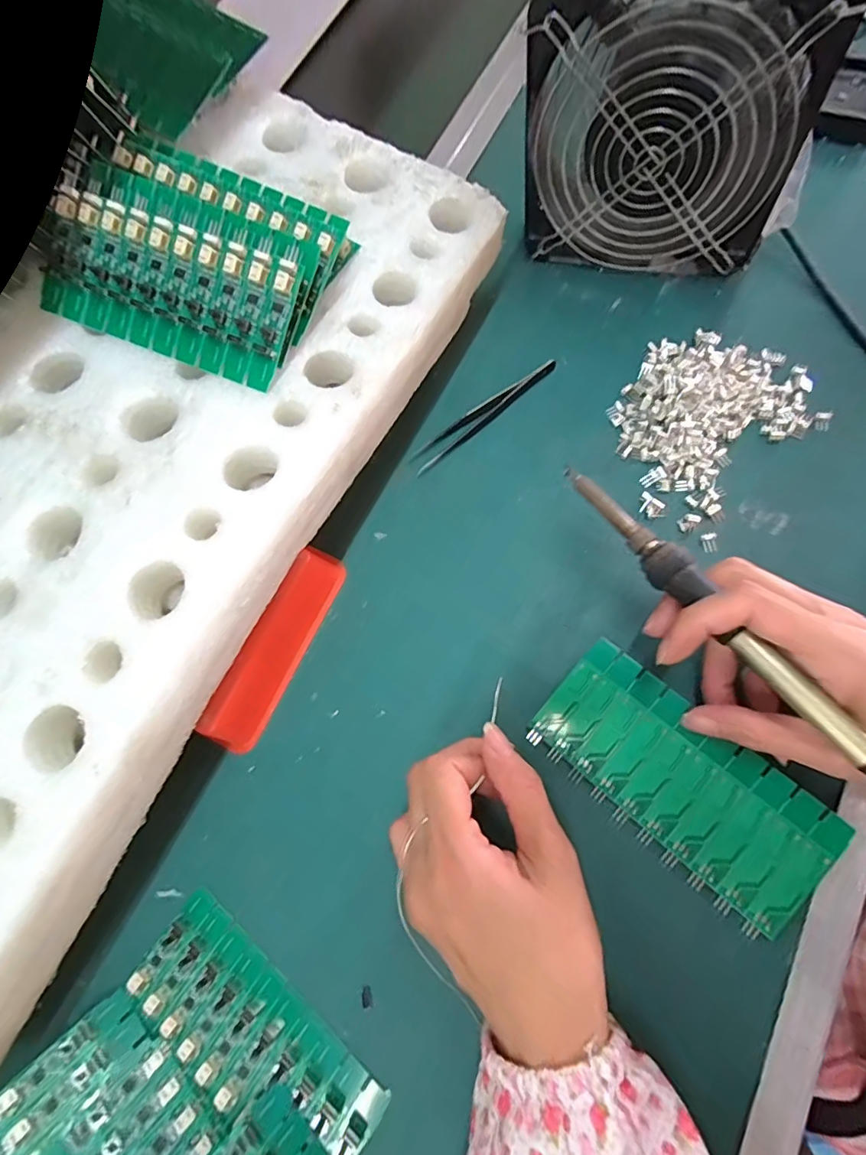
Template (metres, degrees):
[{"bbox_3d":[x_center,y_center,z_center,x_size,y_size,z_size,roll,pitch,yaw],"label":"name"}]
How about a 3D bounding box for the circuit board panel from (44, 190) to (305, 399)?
[{"bbox_3d":[-0.136,-0.149,0.259,0.135,0.016,0.064,21,102,6],"label":"circuit board panel"}]

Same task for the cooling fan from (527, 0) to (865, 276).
[{"bbox_3d":[0.137,-0.267,0.292,0.166,0.148,0.056,14,74,13],"label":"cooling fan"}]

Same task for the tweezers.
[{"bbox_3d":[0.035,-0.111,0.333,0.115,0.013,0.015,-37,70,-4],"label":"tweezers"}]

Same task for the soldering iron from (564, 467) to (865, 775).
[{"bbox_3d":[0.130,0.016,0.230,0.016,0.013,0.201,-34,65,-9],"label":"soldering iron"}]

